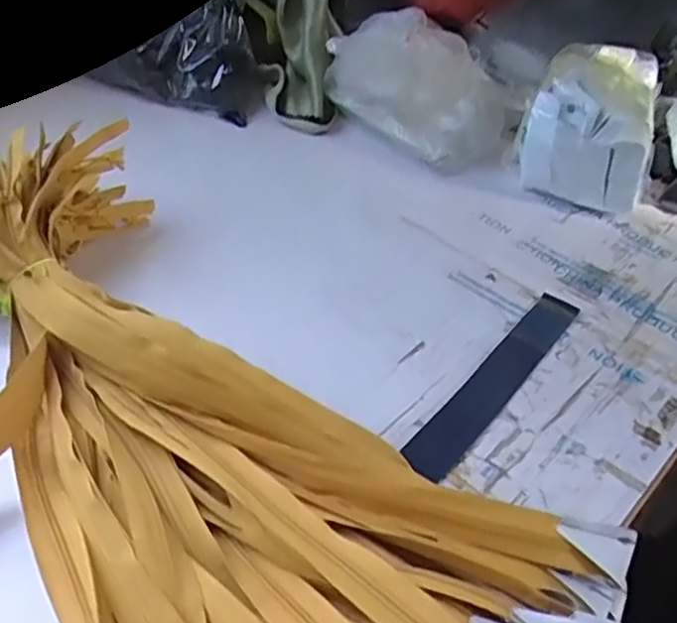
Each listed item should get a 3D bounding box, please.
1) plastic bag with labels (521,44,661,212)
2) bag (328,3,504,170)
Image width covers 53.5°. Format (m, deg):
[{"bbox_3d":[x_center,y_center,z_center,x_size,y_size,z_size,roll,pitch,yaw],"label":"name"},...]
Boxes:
[{"bbox_3d":[0.297,-0.222,0.766,0.129,0.127,0.191,20,48,18],"label":"plastic bag with labels"},{"bbox_3d":[0.103,-0.276,0.811,0.230,0.123,0.123,35,54,29],"label":"bag"}]

